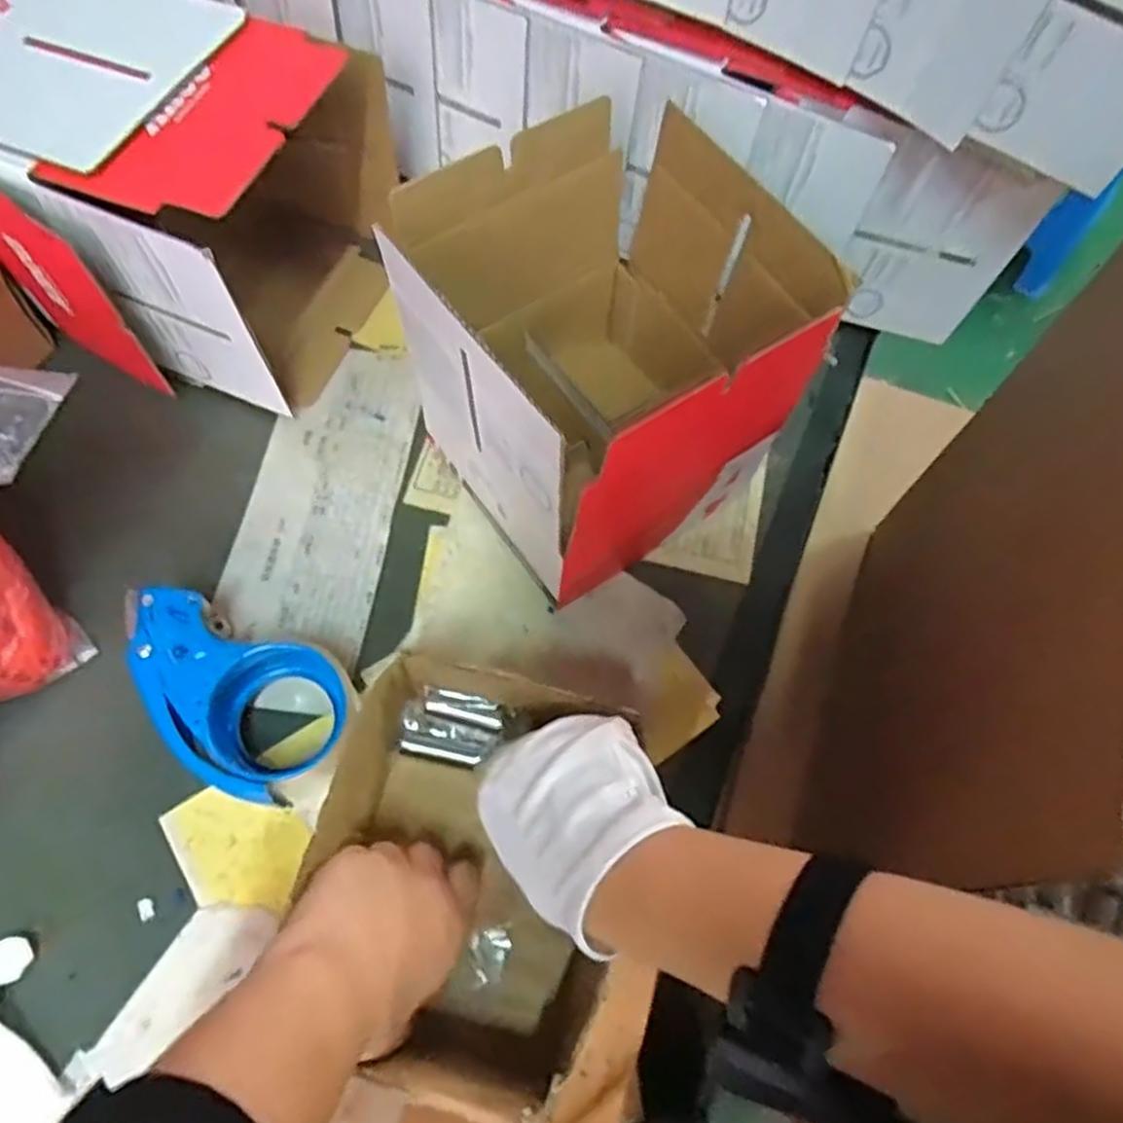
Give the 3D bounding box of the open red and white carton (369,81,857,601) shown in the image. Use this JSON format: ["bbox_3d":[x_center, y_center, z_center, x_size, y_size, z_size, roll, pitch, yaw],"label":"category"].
[{"bbox_3d":[0.022,-0.124,0.507,0.194,0.205,0.194,-34,71,-18],"label":"open red and white carton"}]

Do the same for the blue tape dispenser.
[{"bbox_3d":[-0.202,0.084,0.474,0.147,0.063,0.089,25,65,8],"label":"blue tape dispenser"}]

